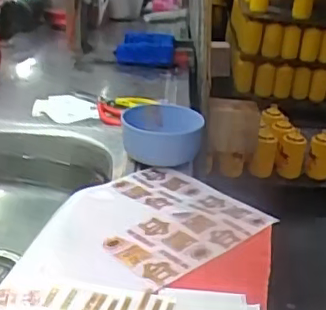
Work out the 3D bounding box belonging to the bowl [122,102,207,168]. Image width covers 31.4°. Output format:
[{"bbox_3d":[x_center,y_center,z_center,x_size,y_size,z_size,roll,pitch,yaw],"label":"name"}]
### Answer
[{"bbox_3d":[-0.002,-0.025,0.771,0.106,0.058,0.088,9,25,6],"label":"bowl"}]

